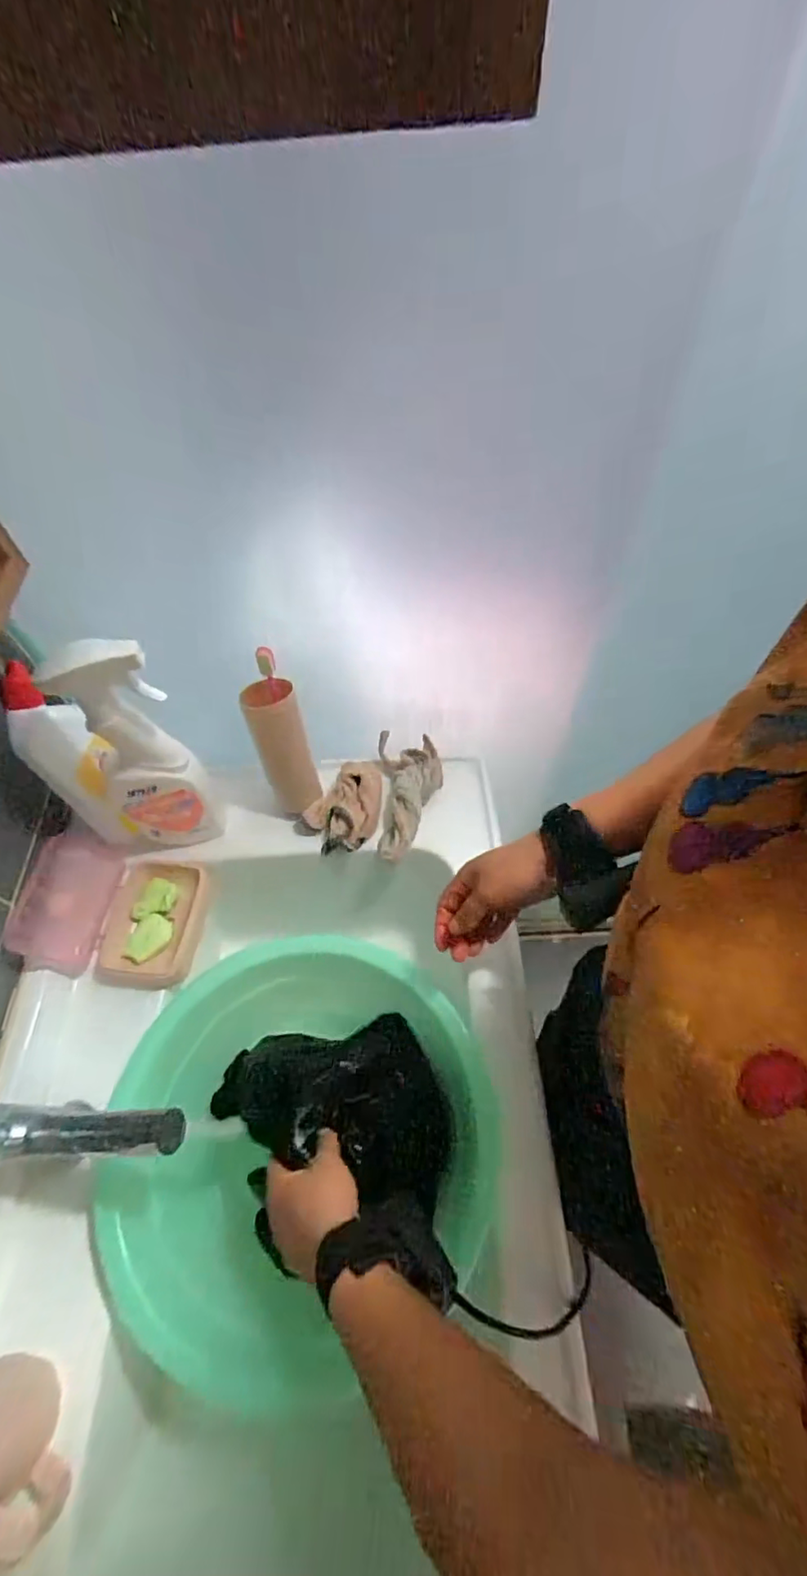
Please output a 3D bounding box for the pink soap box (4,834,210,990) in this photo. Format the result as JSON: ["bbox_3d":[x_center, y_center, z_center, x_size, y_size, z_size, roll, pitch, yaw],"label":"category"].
[{"bbox_3d":[-0.289,0.123,0.578,0.153,0.082,0.141,4,59,3],"label":"pink soap box"}]

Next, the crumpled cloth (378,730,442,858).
[{"bbox_3d":[0.009,0.008,0.662,0.075,0.034,0.159,-1,59,0],"label":"crumpled cloth"}]

